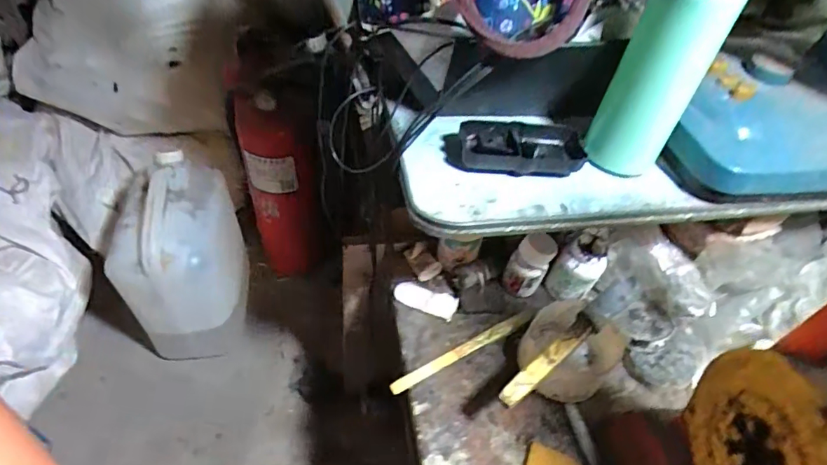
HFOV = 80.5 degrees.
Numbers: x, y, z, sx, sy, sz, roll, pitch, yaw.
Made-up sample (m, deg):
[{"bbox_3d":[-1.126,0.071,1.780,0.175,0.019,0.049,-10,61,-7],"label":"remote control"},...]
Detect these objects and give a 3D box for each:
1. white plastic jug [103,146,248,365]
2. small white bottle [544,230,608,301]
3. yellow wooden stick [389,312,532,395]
[{"bbox_3d":[-0.381,0.057,0.839,0.161,0.313,0.222,-1,50,-7],"label":"white plastic jug"},{"bbox_3d":[0.191,0.044,0.565,0.049,0.081,0.044,-22,55,-23],"label":"small white bottle"},{"bbox_3d":[0.055,0.128,0.525,0.178,0.017,0.013,-21,55,-22],"label":"yellow wooden stick"}]

